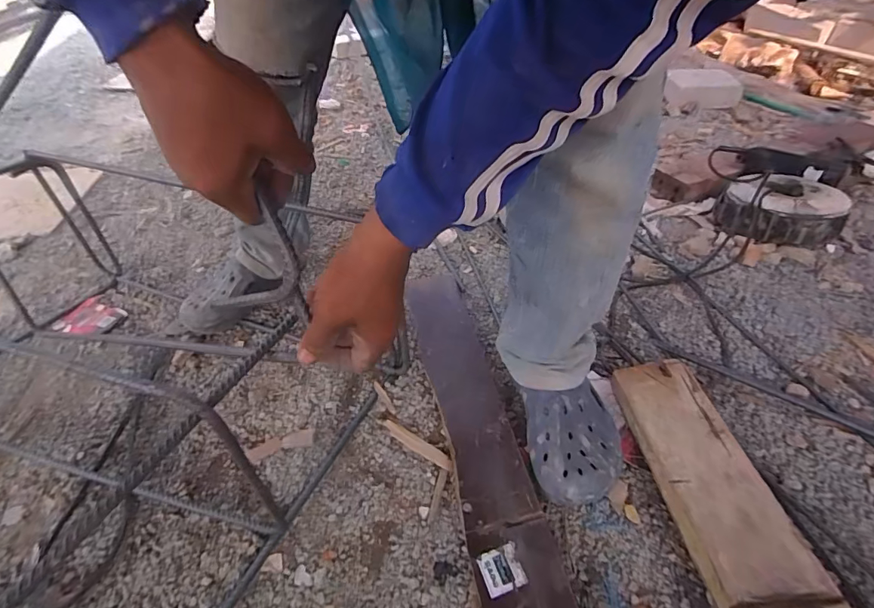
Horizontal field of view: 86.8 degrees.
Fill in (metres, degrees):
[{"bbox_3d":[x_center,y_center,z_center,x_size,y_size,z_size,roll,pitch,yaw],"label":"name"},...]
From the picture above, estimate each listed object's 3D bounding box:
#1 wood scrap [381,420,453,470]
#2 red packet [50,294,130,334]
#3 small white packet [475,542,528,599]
[{"bbox_3d":[-0.026,0.185,0.611,0.112,0.007,0.019,22,46,28],"label":"wood scrap"},{"bbox_3d":[-0.652,0.026,0.873,0.112,0.011,0.098,14,43,20],"label":"red packet"},{"bbox_3d":[0.066,0.273,0.474,0.043,0.005,0.042,-14,40,-12],"label":"small white packet"}]

